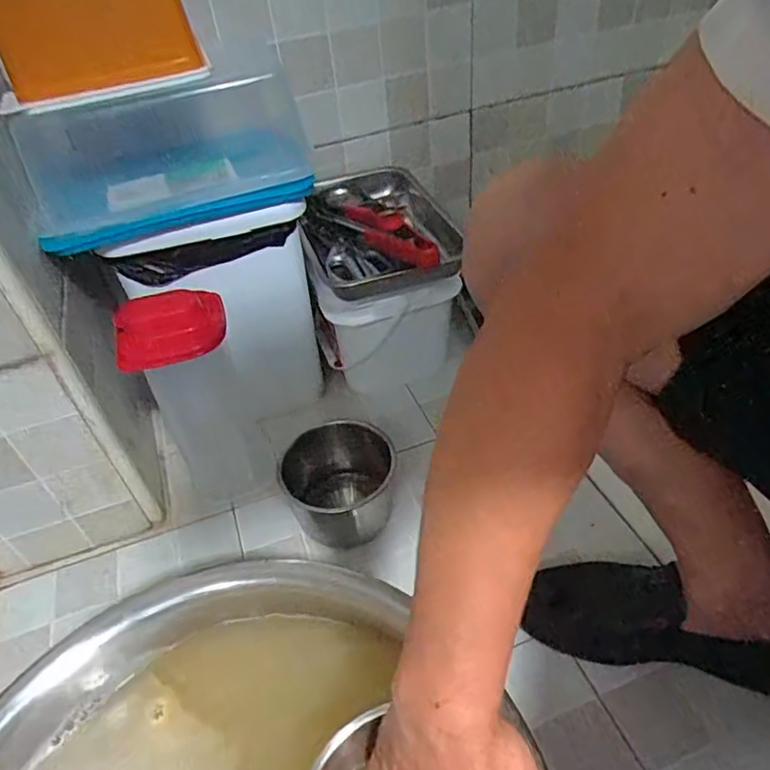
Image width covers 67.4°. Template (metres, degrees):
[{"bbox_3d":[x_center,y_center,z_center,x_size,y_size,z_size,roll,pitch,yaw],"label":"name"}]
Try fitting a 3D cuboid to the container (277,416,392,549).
[{"bbox_3d":[-0.051,0.129,0.724,0.137,0.110,0.141,-4,43,3],"label":"container"}]

